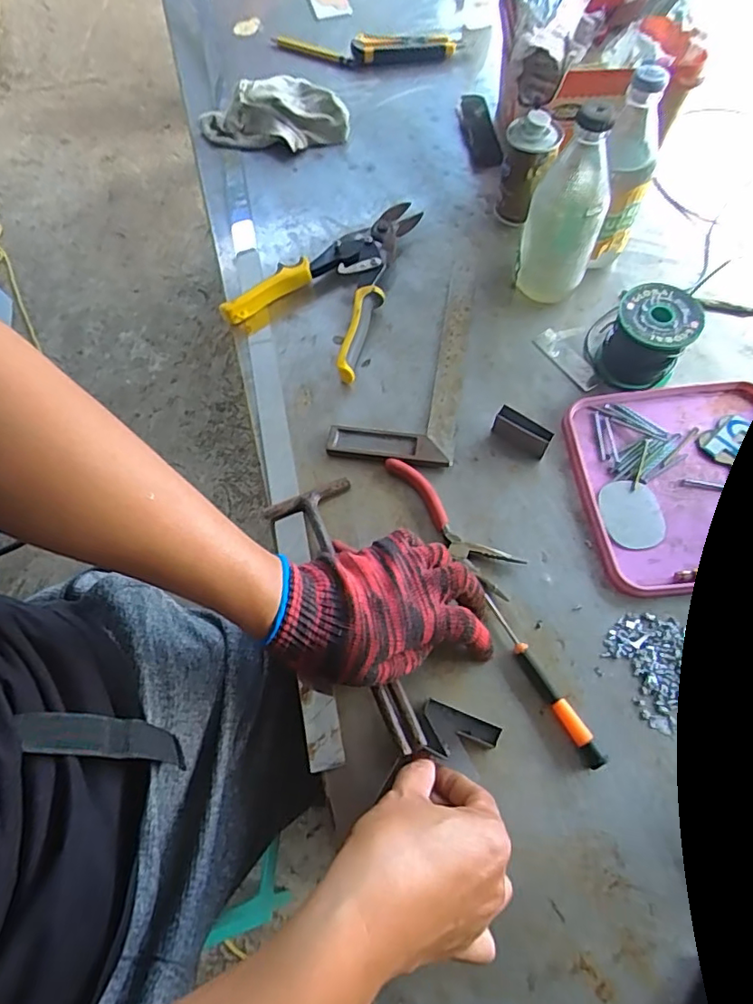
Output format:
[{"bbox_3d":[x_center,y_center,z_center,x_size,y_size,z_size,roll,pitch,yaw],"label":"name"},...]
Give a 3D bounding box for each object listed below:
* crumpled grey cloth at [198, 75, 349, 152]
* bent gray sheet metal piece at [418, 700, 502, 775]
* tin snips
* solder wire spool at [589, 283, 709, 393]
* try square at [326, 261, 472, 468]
[{"bbox_3d":[-0.128,-0.476,0.699,0.180,0.044,0.091,-11,65,-4],"label":"crumpled grey cloth"},{"bbox_3d":[0.056,0.167,0.397,0.053,0.029,0.036,20,67,11],"label":"bent gray sheet metal piece"},{"bbox_3d":[-0.048,-0.242,0.593,0.146,0.027,0.230,21,67,11],"label":"tin snips"},{"bbox_3d":[0.242,-0.155,0.518,0.080,0.066,0.075,-1,65,1],"label":"solder wire spool"},{"bbox_3d":[0.032,-0.146,0.554,0.110,0.011,0.249,8,65,5],"label":"try square"}]

